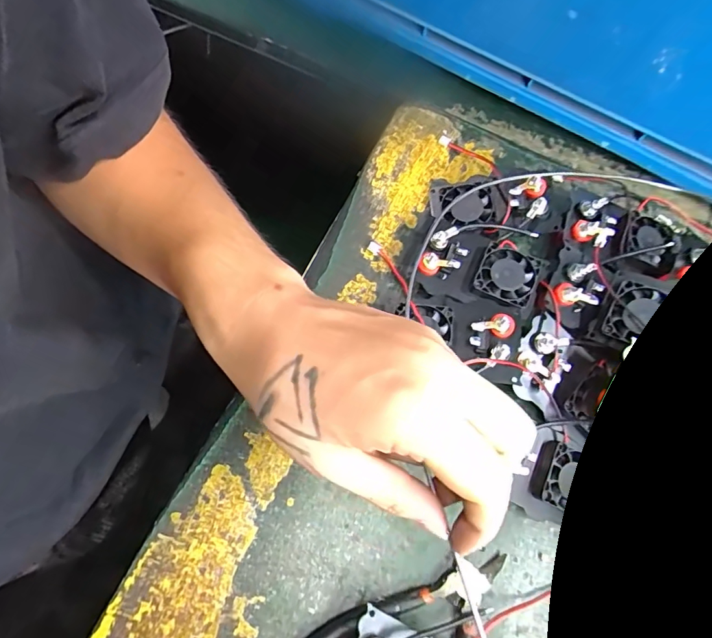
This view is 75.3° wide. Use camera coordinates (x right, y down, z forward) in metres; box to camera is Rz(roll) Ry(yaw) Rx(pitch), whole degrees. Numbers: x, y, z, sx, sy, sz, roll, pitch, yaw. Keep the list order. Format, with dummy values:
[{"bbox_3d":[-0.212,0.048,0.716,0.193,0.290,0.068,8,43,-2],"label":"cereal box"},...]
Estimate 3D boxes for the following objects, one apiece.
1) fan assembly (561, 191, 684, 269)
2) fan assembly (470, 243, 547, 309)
[{"bbox_3d":[0.209,-0.068,0.355,0.096,0.027,0.053,10,72,1],"label":"fan assembly"},{"bbox_3d":[0.109,-0.031,0.330,0.043,0.008,0.045,27,73,7],"label":"fan assembly"}]

